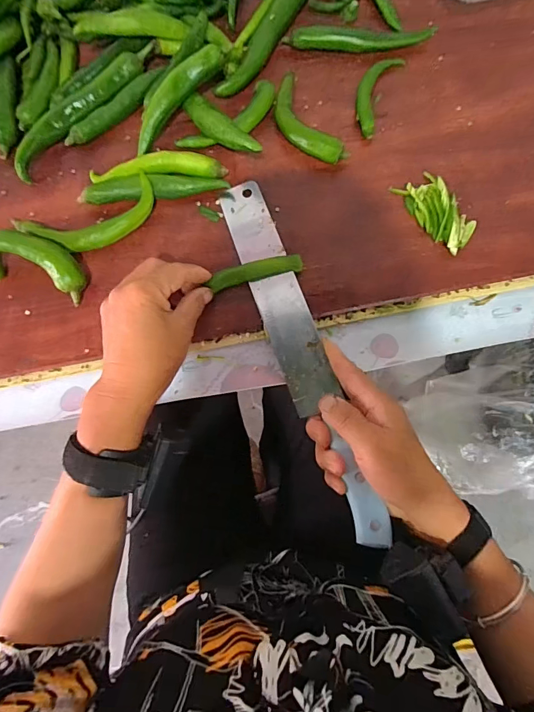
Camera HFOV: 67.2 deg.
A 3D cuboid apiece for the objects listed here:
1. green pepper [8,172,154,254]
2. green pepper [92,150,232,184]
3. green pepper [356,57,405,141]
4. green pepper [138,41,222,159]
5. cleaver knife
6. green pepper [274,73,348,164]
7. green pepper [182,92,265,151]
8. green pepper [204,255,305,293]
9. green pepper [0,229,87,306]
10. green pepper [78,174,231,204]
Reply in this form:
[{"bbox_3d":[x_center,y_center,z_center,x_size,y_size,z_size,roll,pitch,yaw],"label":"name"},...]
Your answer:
[{"bbox_3d":[-0.169,-0.127,0.383,0.134,0.021,0.053,-22,76,-1],"label":"green pepper"},{"bbox_3d":[-0.107,-0.186,0.395,0.132,0.012,0.026,-4,76,3],"label":"green pepper"},{"bbox_3d":[0.107,-0.265,0.400,0.031,0.015,0.093,22,79,9],"label":"green pepper"},{"bbox_3d":[-0.091,-0.252,0.389,0.118,0.022,0.024,-45,83,9],"label":"green pepper"},{"bbox_3d":[0.028,-0.008,0.354,0.042,0.012,0.335,-20,76,-2],"label":"cleaver knife"},{"bbox_3d":[0.035,-0.229,0.392,0.040,0.017,0.106,-32,76,-4],"label":"green pepper"},{"bbox_3d":[-0.044,-0.215,0.379,0.021,0.016,0.108,-42,66,-5],"label":"green pepper"},{"bbox_3d":[-0.010,-0.078,0.370,0.085,0.009,0.018,-14,81,0],"label":"green pepper"},{"bbox_3d":[-0.215,-0.086,0.370,0.095,0.041,0.046,17,78,8],"label":"green pepper"},{"bbox_3d":[-0.110,-0.165,0.393,0.140,0.013,0.019,-7,76,2],"label":"green pepper"}]

